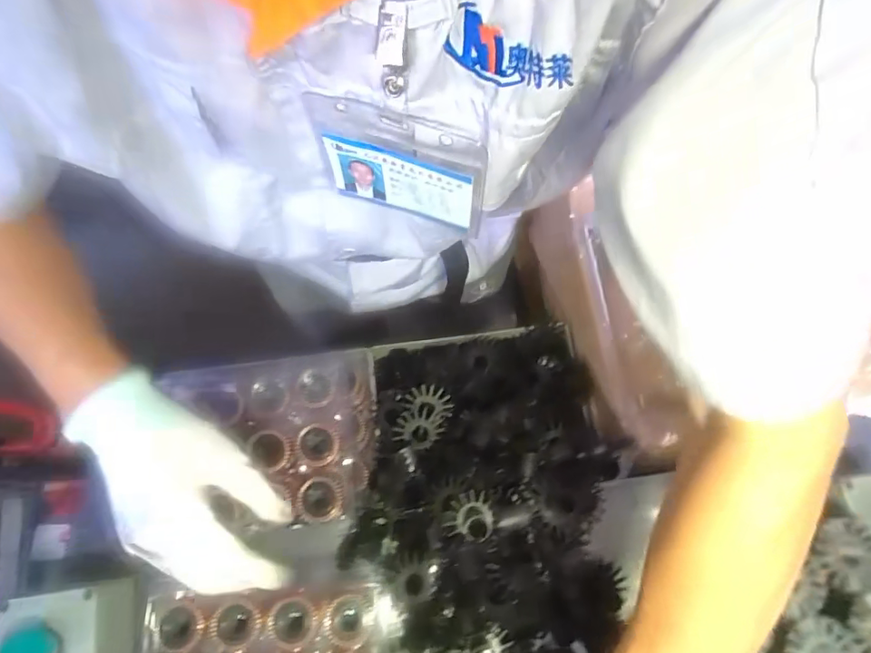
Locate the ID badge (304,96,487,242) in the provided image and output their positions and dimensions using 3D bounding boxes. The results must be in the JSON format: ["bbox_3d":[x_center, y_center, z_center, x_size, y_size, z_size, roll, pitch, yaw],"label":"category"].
[{"bbox_3d":[-0.021,-0.085,0.296,0.099,0.087,0.007,20,67,10],"label":"ID badge"}]

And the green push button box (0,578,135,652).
[{"bbox_3d":[-0.291,0.244,0.409,0.081,0.066,0.084,-6,74,-2],"label":"green push button box"}]

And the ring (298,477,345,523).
[{"bbox_3d":[-0.099,0.148,0.449,0.039,0.009,0.037,7,72,-23],"label":"ring"}]

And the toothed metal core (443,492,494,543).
[{"bbox_3d":[0.027,0.154,0.425,0.040,0.025,0.036,-4,73,-1],"label":"toothed metal core"}]

